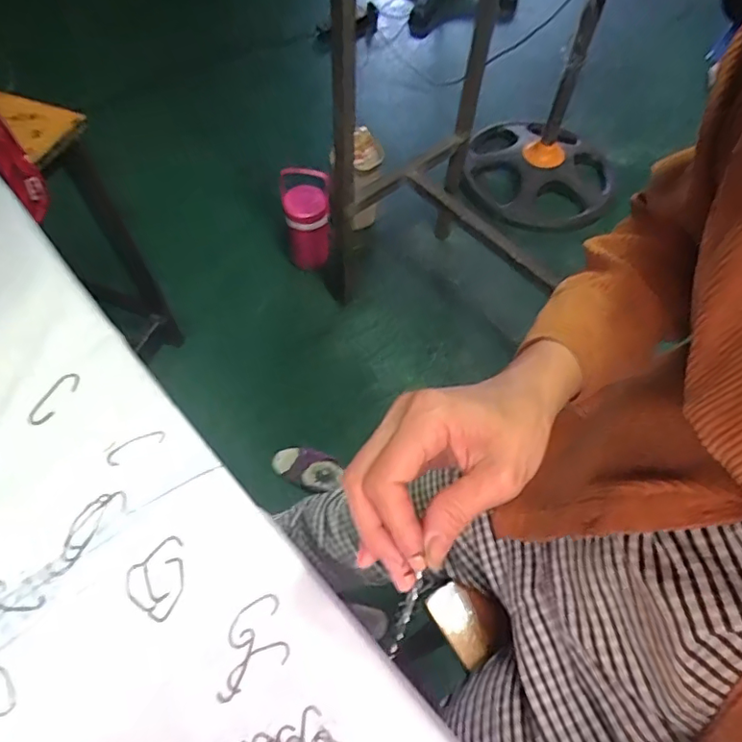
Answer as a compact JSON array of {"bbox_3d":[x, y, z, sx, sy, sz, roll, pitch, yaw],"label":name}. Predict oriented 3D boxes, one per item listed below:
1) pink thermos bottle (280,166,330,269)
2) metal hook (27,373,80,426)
[{"bbox_3d":[-0.160,-0.367,1.420,0.111,0.296,0.092,-4,59,-5],"label":"pink thermos bottle"},{"bbox_3d":[-0.250,0.021,0.444,0.017,0.004,0.050,25,61,12],"label":"metal hook"}]

